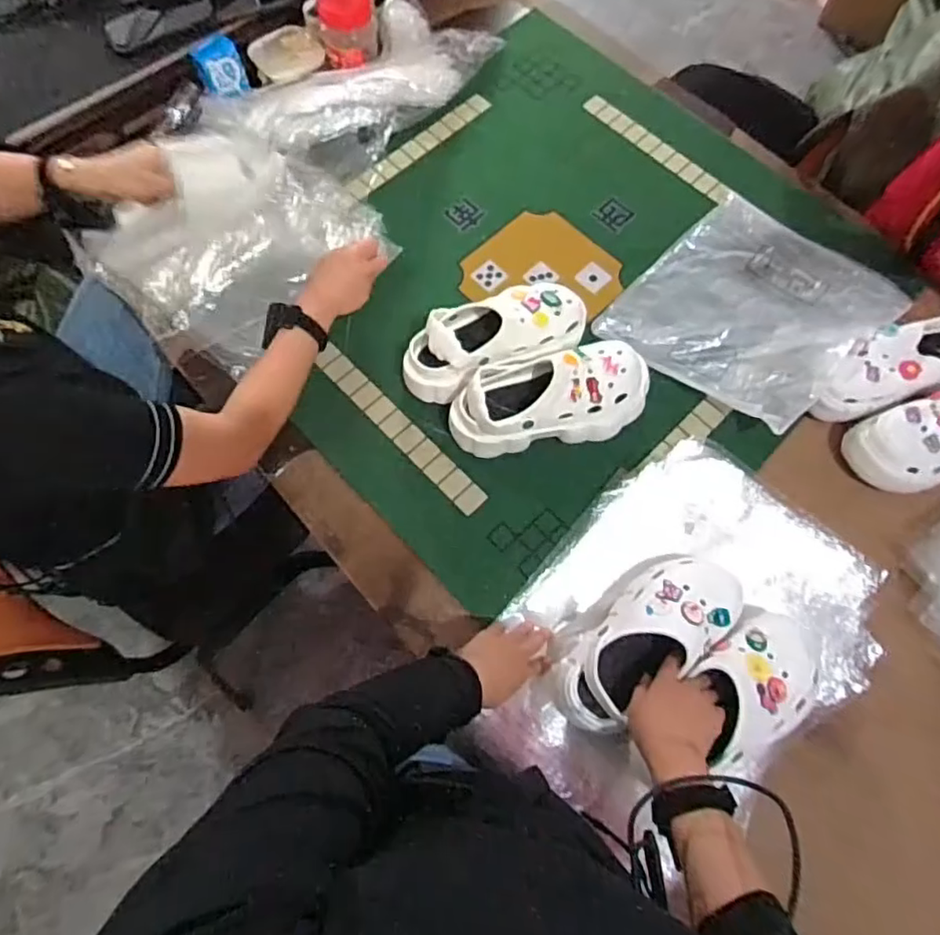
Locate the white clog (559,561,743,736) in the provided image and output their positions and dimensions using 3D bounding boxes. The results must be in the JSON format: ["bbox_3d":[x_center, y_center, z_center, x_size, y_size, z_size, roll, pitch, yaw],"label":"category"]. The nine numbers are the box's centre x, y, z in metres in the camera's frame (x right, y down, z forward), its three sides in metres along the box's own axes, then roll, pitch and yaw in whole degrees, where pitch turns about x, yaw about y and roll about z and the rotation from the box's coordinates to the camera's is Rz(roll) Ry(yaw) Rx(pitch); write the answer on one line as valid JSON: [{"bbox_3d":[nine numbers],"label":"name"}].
[{"bbox_3d":[0.197,0.190,0.701,0.236,0.098,0.103,-39,76,-11],"label":"white clog"}]

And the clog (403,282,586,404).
[{"bbox_3d":[0.034,-0.182,0.874,0.268,0.096,0.112,-25,73,-10],"label":"clog"}]

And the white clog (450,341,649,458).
[{"bbox_3d":[0.107,-0.093,0.802,0.266,0.082,0.114,-10,71,-5],"label":"white clog"}]

